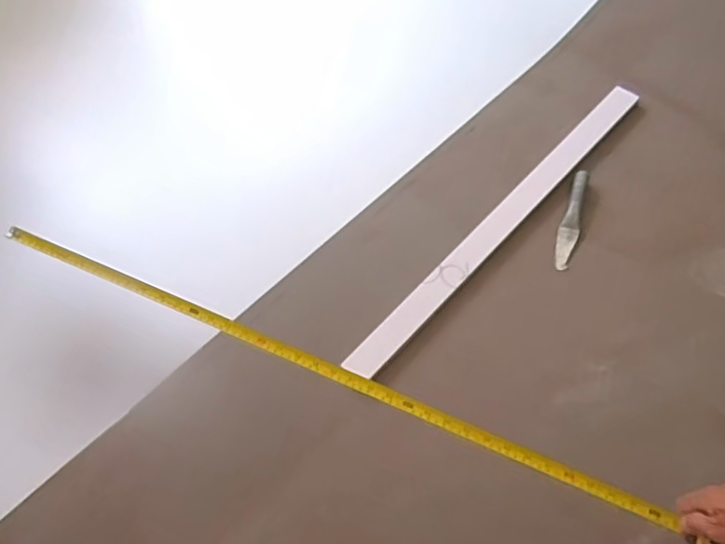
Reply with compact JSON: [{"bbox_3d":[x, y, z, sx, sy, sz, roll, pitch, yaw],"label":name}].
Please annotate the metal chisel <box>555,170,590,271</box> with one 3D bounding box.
[{"bbox_3d":[0.379,-0.098,1.049,0.035,0.025,0.199,17,64,13],"label":"metal chisel"}]

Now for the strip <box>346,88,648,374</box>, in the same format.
[{"bbox_3d":[0.258,-0.100,1.061,0.050,0.024,0.774,39,70,22],"label":"strip"}]

